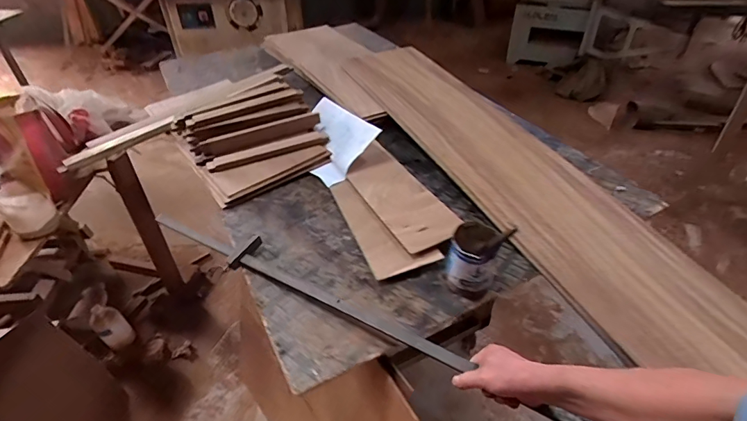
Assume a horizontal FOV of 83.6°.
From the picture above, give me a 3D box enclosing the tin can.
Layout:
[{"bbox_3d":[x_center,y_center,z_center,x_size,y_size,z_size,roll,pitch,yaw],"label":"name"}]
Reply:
[{"bbox_3d":[0.178,0.092,0.767,0.080,0.115,0.075,0,40,0],"label":"tin can"}]

